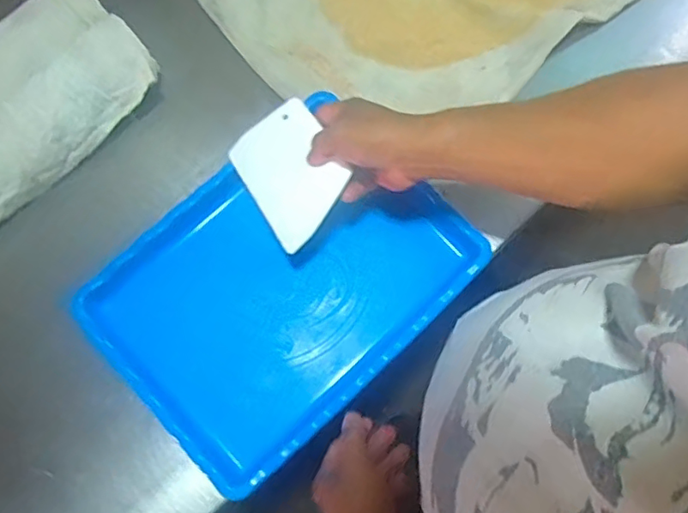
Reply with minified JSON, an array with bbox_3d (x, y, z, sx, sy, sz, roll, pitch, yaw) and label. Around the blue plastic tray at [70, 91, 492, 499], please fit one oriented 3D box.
[{"bbox_3d":[-0.066,0.028,0.617,0.371,0.040,0.280,-43,78,-9],"label":"blue plastic tray"}]

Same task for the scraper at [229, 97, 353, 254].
[{"bbox_3d":[-0.056,-0.092,0.587,0.104,0.008,0.149,-41,65,12],"label":"scraper"}]

